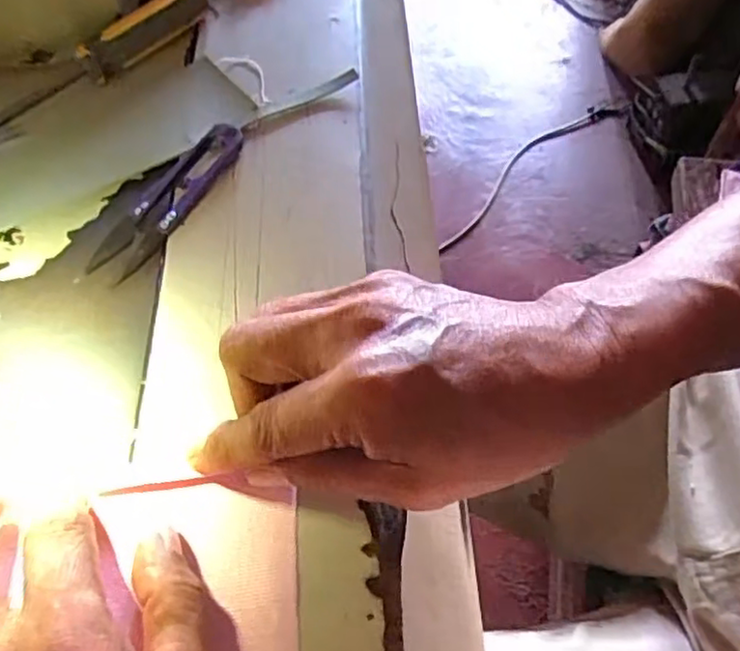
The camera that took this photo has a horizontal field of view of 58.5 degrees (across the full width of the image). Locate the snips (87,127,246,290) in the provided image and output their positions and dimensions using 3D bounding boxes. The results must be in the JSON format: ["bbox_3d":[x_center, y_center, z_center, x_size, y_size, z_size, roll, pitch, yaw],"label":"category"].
[{"bbox_3d":[-0.093,-0.062,0.317,0.027,0.007,0.100,23,61,16],"label":"snips"}]

